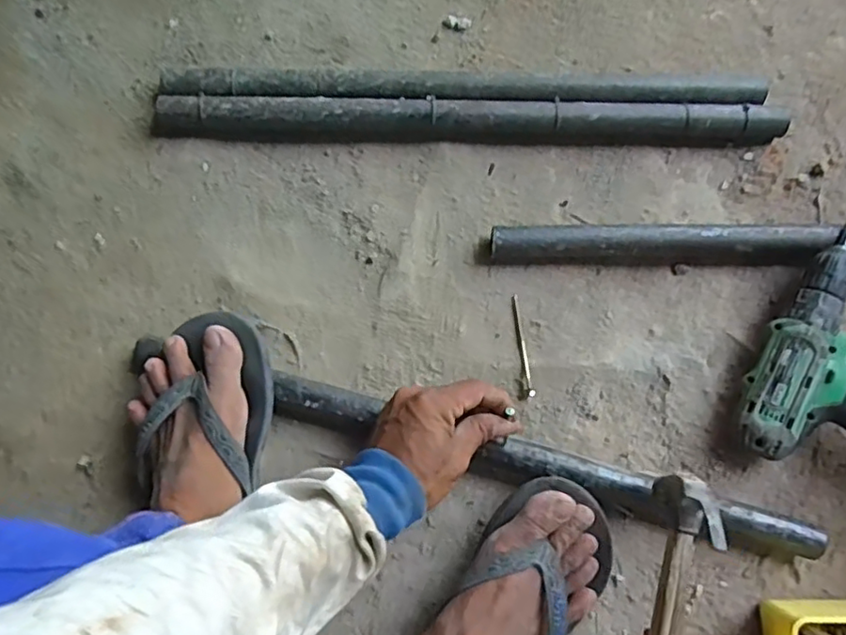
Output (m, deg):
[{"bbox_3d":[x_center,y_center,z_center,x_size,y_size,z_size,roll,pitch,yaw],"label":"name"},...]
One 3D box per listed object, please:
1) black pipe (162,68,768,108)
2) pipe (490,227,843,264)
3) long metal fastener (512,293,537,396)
[{"bbox_3d":[0.039,-0.218,0.612,0.559,0.036,0.032,1,78,1],"label":"black pipe"},{"bbox_3d":[0.355,-0.068,0.584,0.580,0.033,0.031,-1,78,0],"label":"pipe"},{"bbox_3d":[0.091,0.025,0.573,0.007,0.009,0.095,-7,78,-1],"label":"long metal fastener"}]

